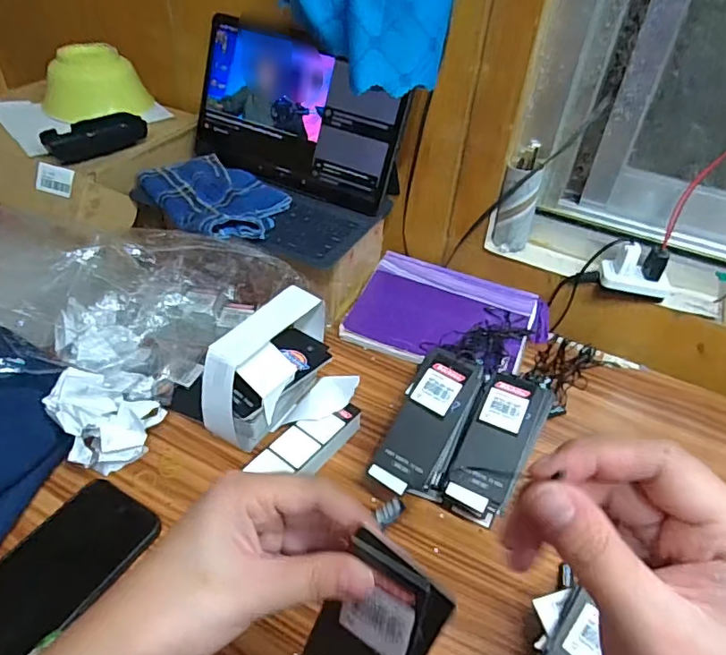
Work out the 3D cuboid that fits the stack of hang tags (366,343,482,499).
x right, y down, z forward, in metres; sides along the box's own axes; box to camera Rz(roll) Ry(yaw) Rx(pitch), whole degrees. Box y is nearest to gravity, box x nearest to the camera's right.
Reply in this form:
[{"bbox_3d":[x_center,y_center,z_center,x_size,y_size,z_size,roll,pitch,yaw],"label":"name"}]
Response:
[{"bbox_3d":[0.060,0.080,0.462,0.060,0.019,0.132,22,71,18],"label":"stack of hang tags"}]

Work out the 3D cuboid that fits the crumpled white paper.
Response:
[{"bbox_3d":[-0.221,0.081,0.467,0.082,0.070,0.071,-23,48,-28],"label":"crumpled white paper"}]

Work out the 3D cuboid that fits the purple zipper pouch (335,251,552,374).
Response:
[{"bbox_3d":[0.102,-0.015,0.637,0.220,0.031,0.151,18,43,14],"label":"purple zipper pouch"}]

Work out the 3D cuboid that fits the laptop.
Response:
[{"bbox_3d":[-0.105,-0.216,0.600,0.275,0.154,0.179,28,46,24],"label":"laptop"}]

